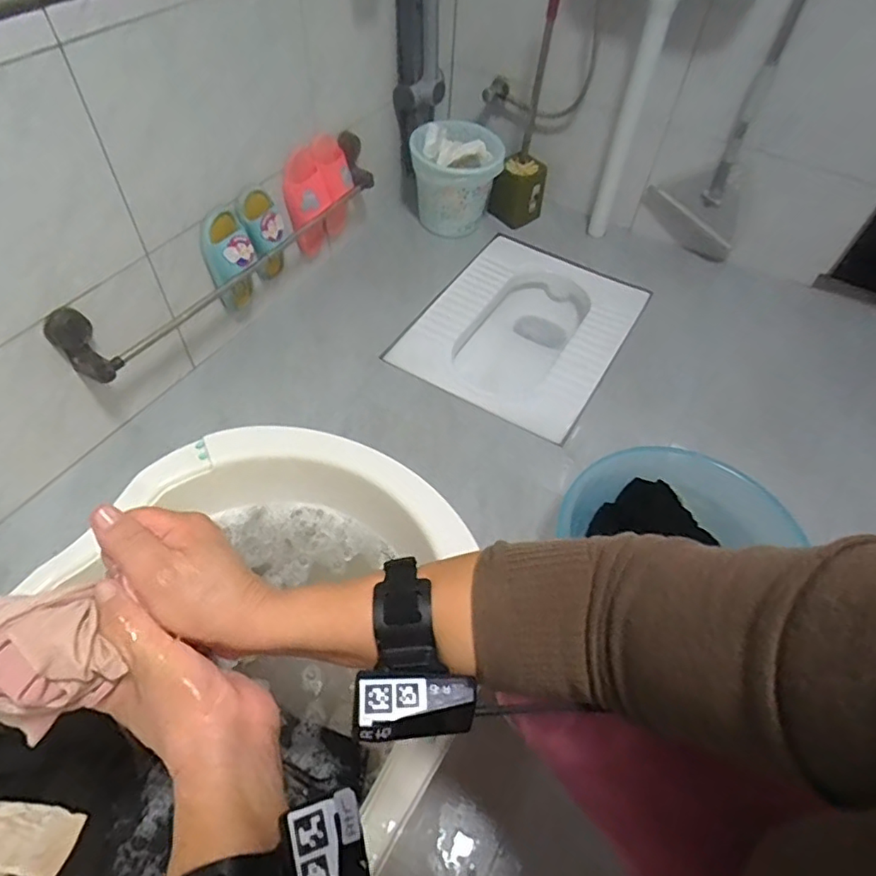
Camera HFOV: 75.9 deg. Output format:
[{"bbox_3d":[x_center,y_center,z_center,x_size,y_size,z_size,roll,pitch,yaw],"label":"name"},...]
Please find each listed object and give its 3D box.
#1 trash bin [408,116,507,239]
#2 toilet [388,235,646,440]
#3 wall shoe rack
[{"bbox_3d":[0.047,-0.667,1.454,0.229,0.200,0.221,4,53,0],"label":"trash bin"},{"bbox_3d":[0.201,-0.213,1.380,0.423,0.196,0.569,27,56,16],"label":"toilet"},{"bbox_3d":[-0.358,-0.372,1.083,0.078,0.128,0.791,27,56,16],"label":"wall shoe rack"}]

